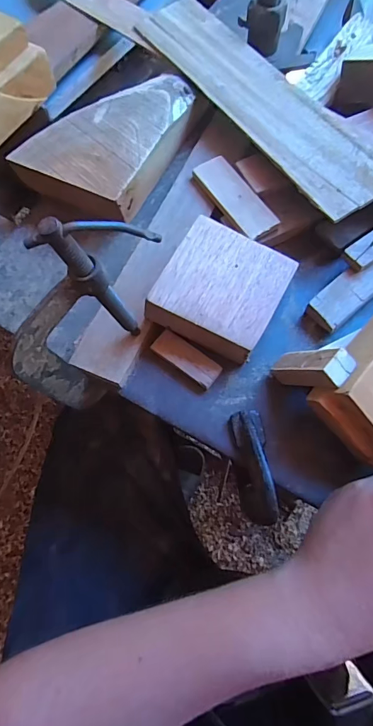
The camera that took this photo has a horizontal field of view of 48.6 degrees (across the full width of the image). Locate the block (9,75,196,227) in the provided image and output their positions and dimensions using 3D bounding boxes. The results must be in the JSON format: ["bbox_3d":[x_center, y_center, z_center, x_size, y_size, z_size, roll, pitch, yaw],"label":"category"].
[{"bbox_3d":[-0.071,-0.208,0.386,0.103,0.034,0.166,27,74,8],"label":"block"}]

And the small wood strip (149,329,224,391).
[{"bbox_3d":[0.000,-0.003,0.330,0.056,0.009,0.023,37,75,11],"label":"small wood strip"}]

